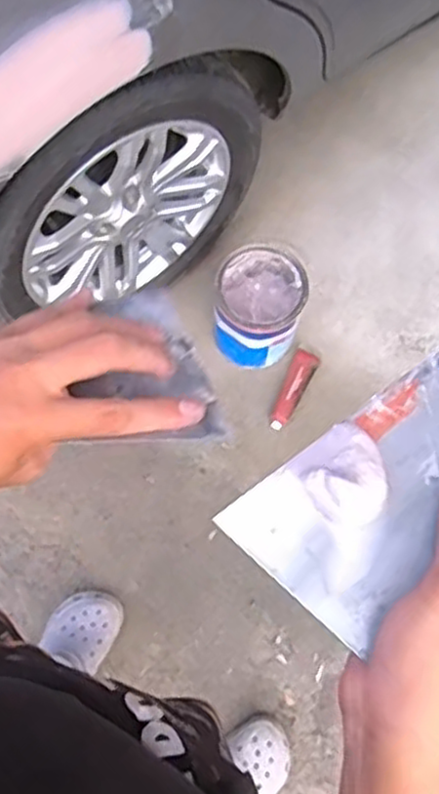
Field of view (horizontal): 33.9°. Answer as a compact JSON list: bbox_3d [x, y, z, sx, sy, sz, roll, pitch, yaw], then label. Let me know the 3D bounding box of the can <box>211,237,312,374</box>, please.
[{"bbox_3d":[0.075,-0.171,1.374,0.162,0.177,0.183,18,71,4],"label":"can"}]

